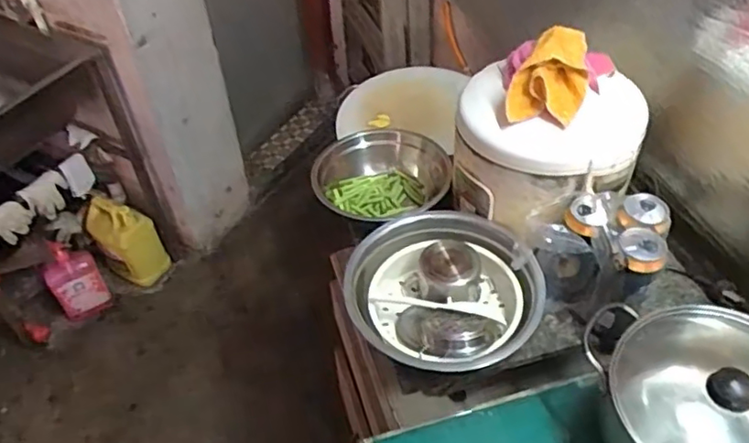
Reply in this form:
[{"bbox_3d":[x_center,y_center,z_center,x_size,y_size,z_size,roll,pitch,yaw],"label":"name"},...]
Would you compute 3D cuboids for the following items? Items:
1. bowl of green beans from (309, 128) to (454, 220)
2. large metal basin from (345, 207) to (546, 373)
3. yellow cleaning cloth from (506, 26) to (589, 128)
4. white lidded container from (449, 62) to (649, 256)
[{"bbox_3d":[0.014,-0.066,1.021,0.220,0.087,0.219,-1,46,1],"label":"bowl of green beans"},{"bbox_3d":[0.089,0.104,0.830,0.243,0.111,0.261,-1,46,1],"label":"large metal basin"},{"bbox_3d":[0.236,-0.193,0.793,0.093,0.075,0.116,14,48,15],"label":"yellow cleaning cloth"},{"bbox_3d":[0.247,-0.114,0.879,0.233,0.173,0.249,-30,52,-24],"label":"white lidded container"}]

